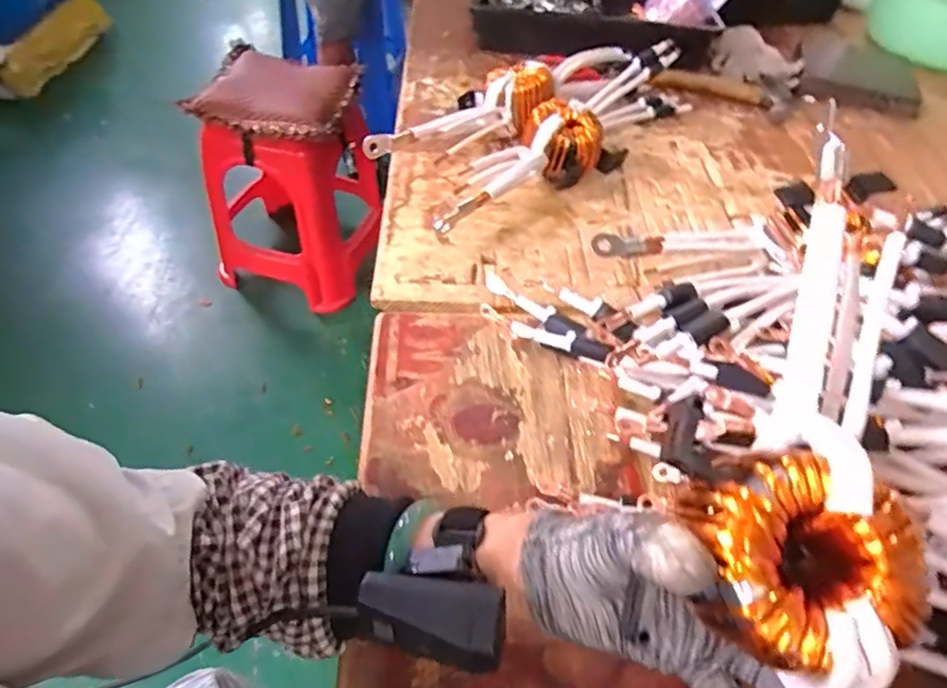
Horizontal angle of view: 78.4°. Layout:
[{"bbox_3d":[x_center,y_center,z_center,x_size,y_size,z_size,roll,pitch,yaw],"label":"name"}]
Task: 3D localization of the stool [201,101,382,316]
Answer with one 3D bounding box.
[{"bbox_3d":[-0.499,-0.381,1.491,0.444,0.452,0.379,6,50,0],"label":"stool"}]

